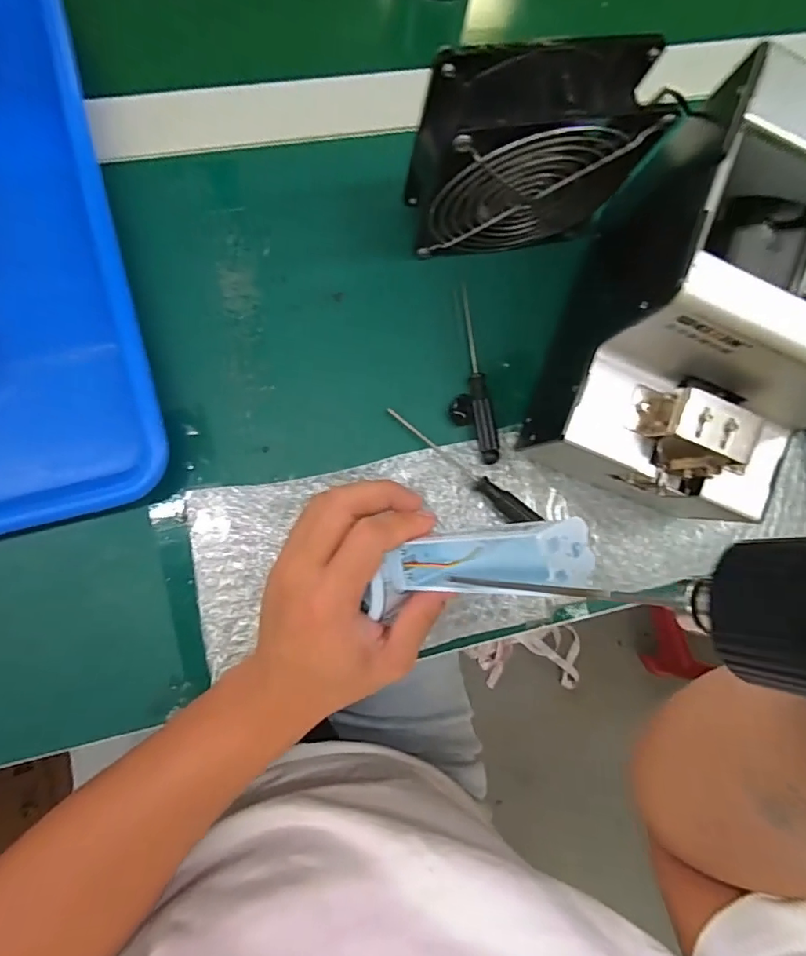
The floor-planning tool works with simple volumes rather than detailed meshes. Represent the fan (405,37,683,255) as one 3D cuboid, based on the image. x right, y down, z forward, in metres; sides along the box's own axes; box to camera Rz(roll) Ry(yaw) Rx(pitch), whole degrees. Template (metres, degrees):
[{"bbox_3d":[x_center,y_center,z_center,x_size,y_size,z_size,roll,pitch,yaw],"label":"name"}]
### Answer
[{"bbox_3d":[0.066,-0.177,0.294,0.122,0.118,0.049,-8,87,-9],"label":"fan"}]

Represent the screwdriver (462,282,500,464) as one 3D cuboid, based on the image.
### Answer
[{"bbox_3d":[0.047,-0.068,0.340,0.013,0.012,0.119,-10,87,-9],"label":"screwdriver"}]

